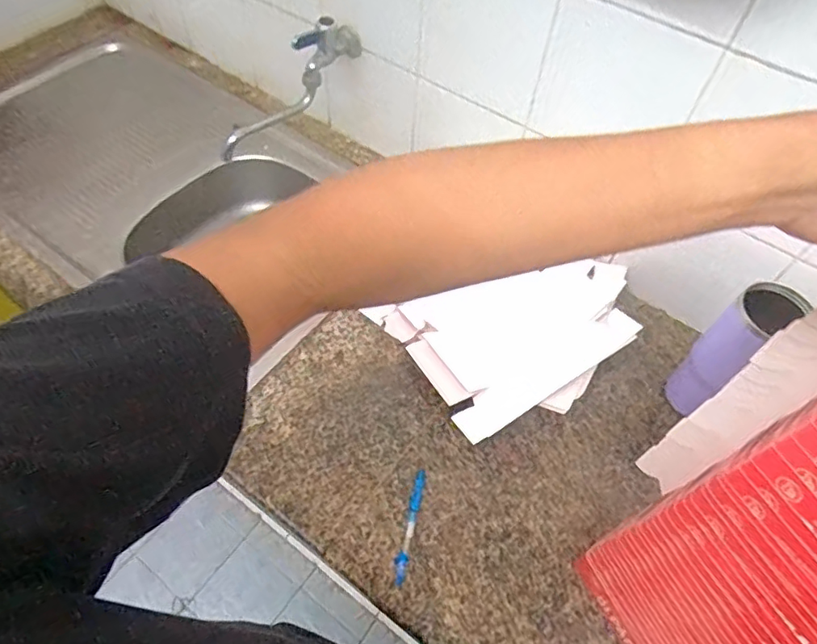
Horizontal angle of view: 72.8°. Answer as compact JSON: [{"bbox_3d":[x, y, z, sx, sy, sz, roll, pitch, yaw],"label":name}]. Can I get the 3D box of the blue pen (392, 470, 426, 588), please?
[{"bbox_3d":[0.002,0.247,0.675,0.013,0.011,0.136,12,57,5],"label":"blue pen"}]

